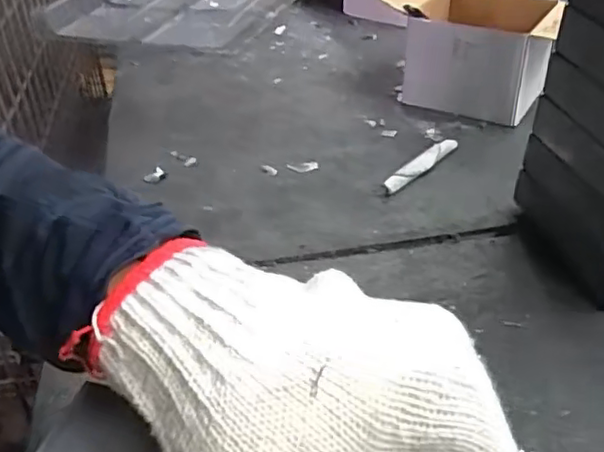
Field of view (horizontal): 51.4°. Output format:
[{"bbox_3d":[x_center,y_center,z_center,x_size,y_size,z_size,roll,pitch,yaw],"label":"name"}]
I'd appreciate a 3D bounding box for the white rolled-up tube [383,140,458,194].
[{"bbox_3d":[0.114,-0.060,0.590,0.015,0.015,0.111,23,44,31],"label":"white rolled-up tube"}]

